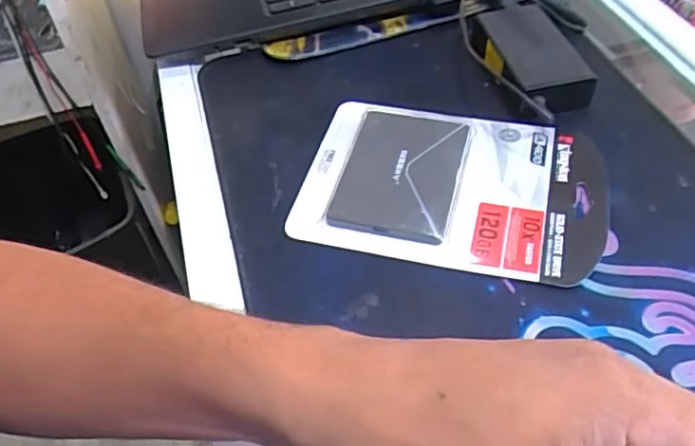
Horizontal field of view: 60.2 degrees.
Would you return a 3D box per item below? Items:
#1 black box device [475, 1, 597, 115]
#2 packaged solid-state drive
[{"bbox_3d":[0.130,-0.122,0.432,0.052,0.026,0.107,-13,50,-4],"label":"black box device"},{"bbox_3d":[0.064,-0.026,0.368,0.176,0.008,0.124,10,52,15],"label":"packaged solid-state drive"}]

